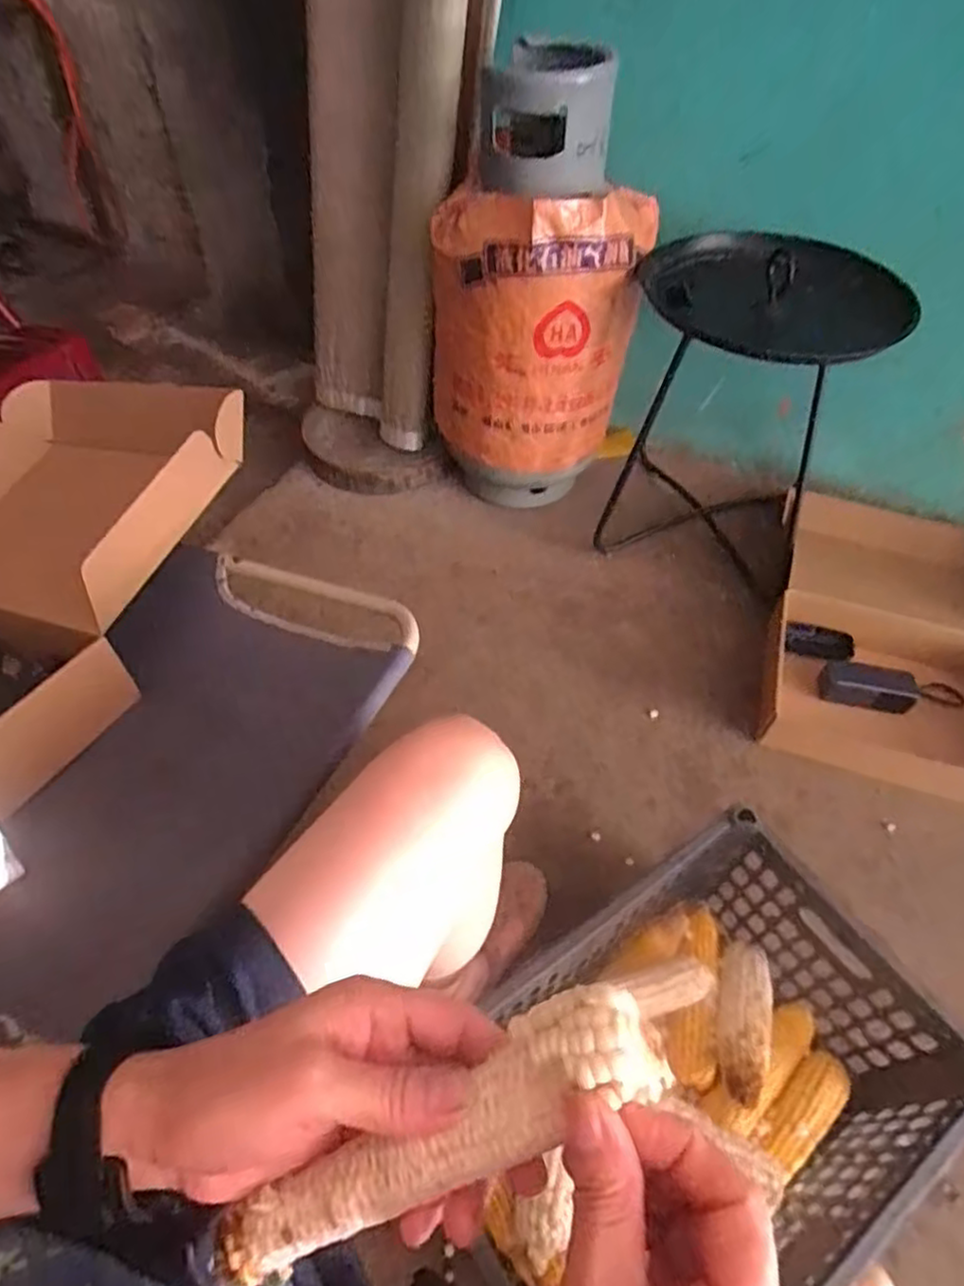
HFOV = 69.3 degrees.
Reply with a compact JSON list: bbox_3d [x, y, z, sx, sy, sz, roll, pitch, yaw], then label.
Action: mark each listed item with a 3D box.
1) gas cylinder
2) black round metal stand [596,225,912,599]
[{"bbox_3d":[0.091,-0.571,1.157,0.316,0.621,0.299,16,52,10],"label":"gas cylinder"},{"bbox_3d":[0.417,-0.398,1.187,0.380,0.451,0.381,14,52,8],"label":"black round metal stand"}]

